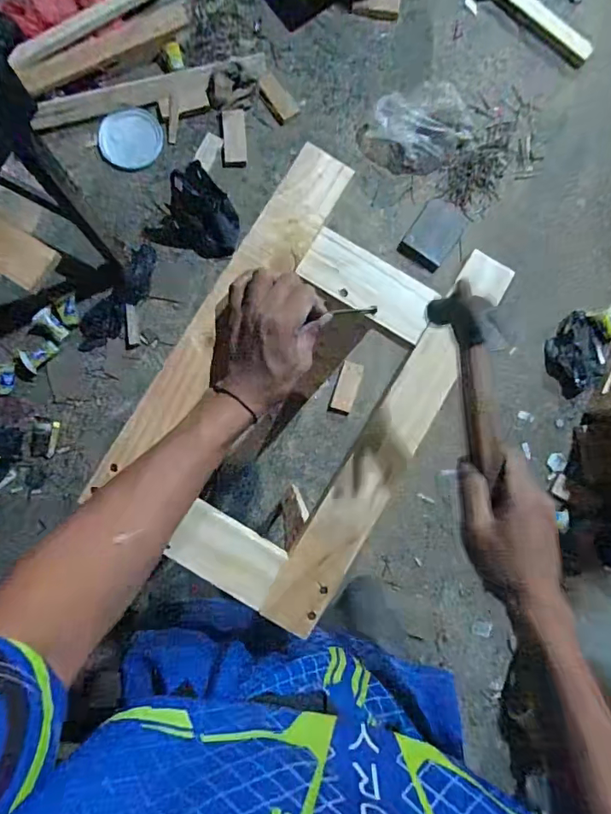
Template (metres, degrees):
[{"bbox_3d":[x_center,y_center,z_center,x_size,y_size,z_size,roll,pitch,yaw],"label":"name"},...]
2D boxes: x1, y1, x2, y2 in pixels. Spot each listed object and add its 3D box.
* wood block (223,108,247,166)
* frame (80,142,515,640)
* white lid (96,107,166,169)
[{"bbox_3d":[-0.210,-0.800,1.430,0.067,0.021,0.152,0,106,-4],"label":"wood block"},{"bbox_3d":[0.001,-0.025,0.479,0.258,0.027,0.421,32,83,0],"label":"frame"},{"bbox_3d":[-0.507,-0.784,1.400,0.167,0.018,0.165,18,97,-14],"label":"white lid"}]

